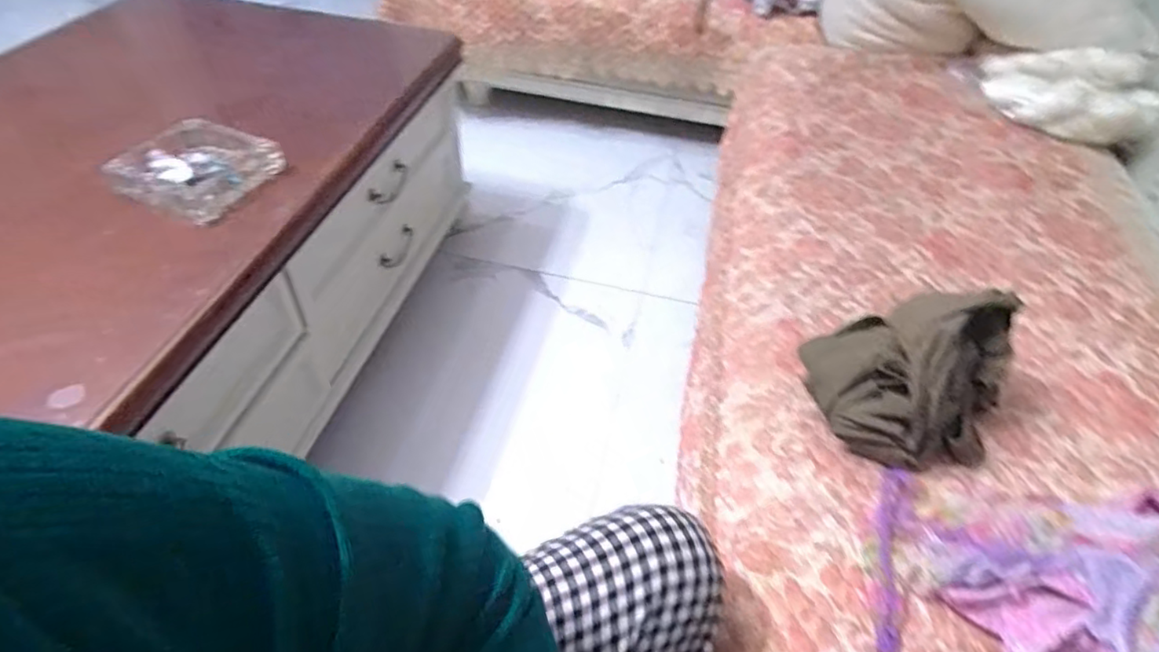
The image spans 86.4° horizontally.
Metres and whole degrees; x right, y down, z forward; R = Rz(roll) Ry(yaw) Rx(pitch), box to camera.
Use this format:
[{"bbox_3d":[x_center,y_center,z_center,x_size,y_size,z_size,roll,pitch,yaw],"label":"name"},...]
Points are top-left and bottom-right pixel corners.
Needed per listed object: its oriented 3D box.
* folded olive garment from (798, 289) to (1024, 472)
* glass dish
[{"bbox_3d":[0.339,0.050,0.626,0.191,0.131,0.157,14,47,8],"label":"folded olive garment"},{"bbox_3d":[-0.499,-0.209,0.811,0.158,0.040,0.157,17,48,11],"label":"glass dish"}]

